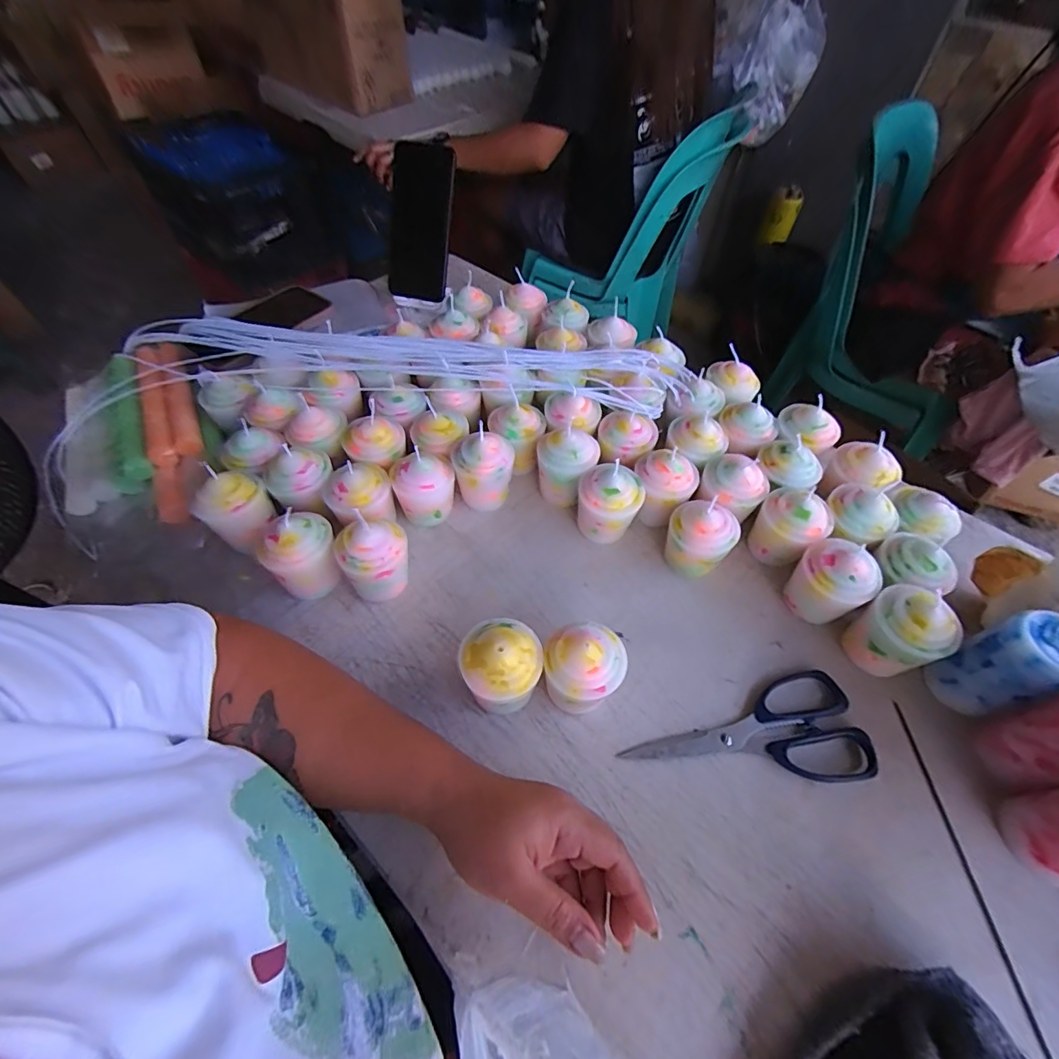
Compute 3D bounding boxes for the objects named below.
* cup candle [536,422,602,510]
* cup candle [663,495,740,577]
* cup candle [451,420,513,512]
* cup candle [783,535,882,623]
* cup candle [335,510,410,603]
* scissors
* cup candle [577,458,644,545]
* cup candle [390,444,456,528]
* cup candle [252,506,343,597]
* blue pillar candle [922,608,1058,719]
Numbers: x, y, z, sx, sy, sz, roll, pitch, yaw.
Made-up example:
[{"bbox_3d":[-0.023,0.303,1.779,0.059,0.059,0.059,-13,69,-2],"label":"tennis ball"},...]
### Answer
[{"bbox_3d":[0.036,-0.064,0.463,0.058,0.073,0.049,8,56,5],"label":"cup candle"},{"bbox_3d":[0.150,0.011,0.423,0.055,0.069,0.045,23,59,14],"label":"cup candle"},{"bbox_3d":[-0.044,-0.056,0.460,0.057,0.077,0.051,-3,56,-3],"label":"cup candle"},{"bbox_3d":[0.248,0.045,0.398,0.046,0.076,0.054,-19,58,-13],"label":"cup candle"},{"bbox_3d":[-0.129,0.025,0.404,0.053,0.071,0.048,-22,59,-15],"label":"cup candle"},{"bbox_3d":[0.162,0.152,0.362,0.182,0.005,0.077,-3,56,-3],"label":"scissors"},{"bbox_3d":[0.072,-0.024,0.439,0.053,0.072,0.048,13,57,8],"label":"cup candle"},{"bbox_3d":[-0.102,-0.040,0.453,0.061,0.069,0.053,-16,57,-11],"label":"cup candle"},{"bbox_3d":[-0.189,0.020,0.399,0.052,0.068,0.057,39,64,23],"label":"cup candle"},{"bbox_3d":[0.350,0.101,0.350,0.047,0.090,0.049,0,56,-1],"label":"blue pillar candle"}]

